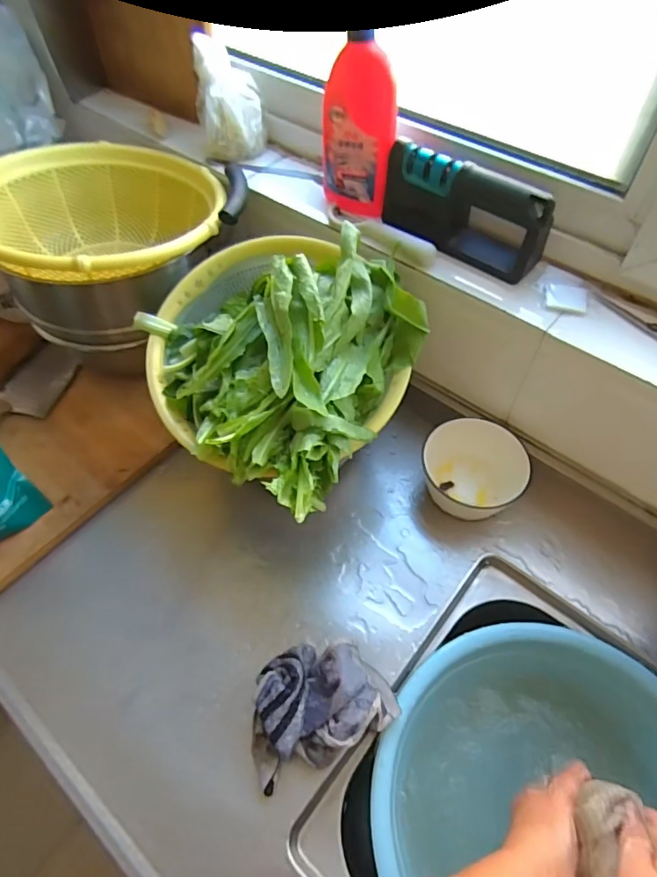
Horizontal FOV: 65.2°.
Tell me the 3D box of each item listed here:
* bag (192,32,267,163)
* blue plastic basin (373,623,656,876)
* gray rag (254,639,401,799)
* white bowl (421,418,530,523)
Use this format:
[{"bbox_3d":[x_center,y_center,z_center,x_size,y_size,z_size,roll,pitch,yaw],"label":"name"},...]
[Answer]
[{"bbox_3d":[-0.133,-0.446,0.683,0.085,0.113,0.077,-10,56,-5],"label":"bag"},{"bbox_3d":[0.222,0.371,0.520,0.349,0.098,0.320,-1,56,1],"label":"blue plastic basin"},{"bbox_3d":[-0.014,0.258,0.507,0.144,0.058,0.103,-23,58,-14],"label":"gray rag"},{"bbox_3d":[0.182,0.037,0.648,0.128,0.070,0.115,23,59,16],"label":"white bowl"}]

